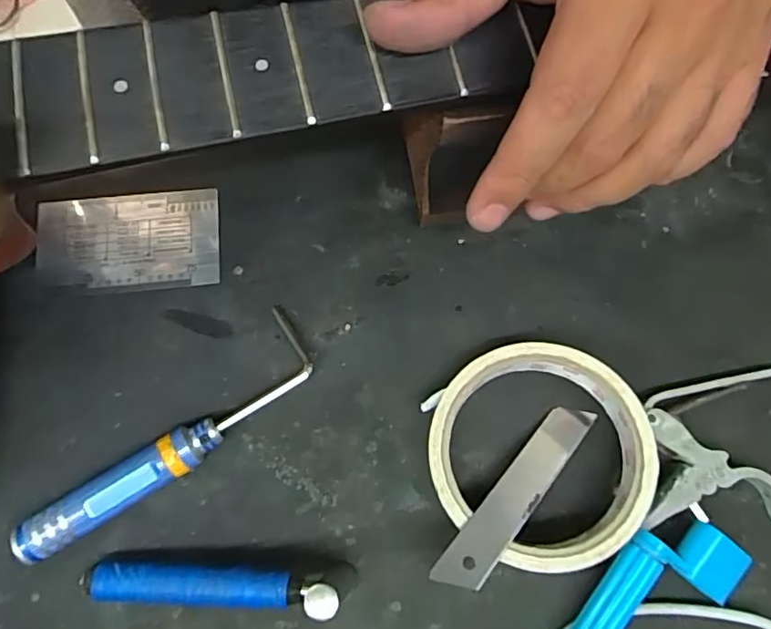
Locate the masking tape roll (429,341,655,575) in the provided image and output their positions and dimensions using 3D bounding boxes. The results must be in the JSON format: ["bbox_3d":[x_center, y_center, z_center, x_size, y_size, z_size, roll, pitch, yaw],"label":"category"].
[{"bbox_3d":[0.065,0.059,0.239,0.090,0.031,0.086,0,74,-1],"label":"masking tape roll"}]

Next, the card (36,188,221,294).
[{"bbox_3d":[-0.129,-0.036,0.277,0.088,0.004,0.051,-6,77,-4],"label":"card"}]

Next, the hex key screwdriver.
[{"bbox_3d":[-0.091,0.056,0.244,0.141,0.018,0.032,-43,79,-12],"label":"hex key screwdriver"}]

